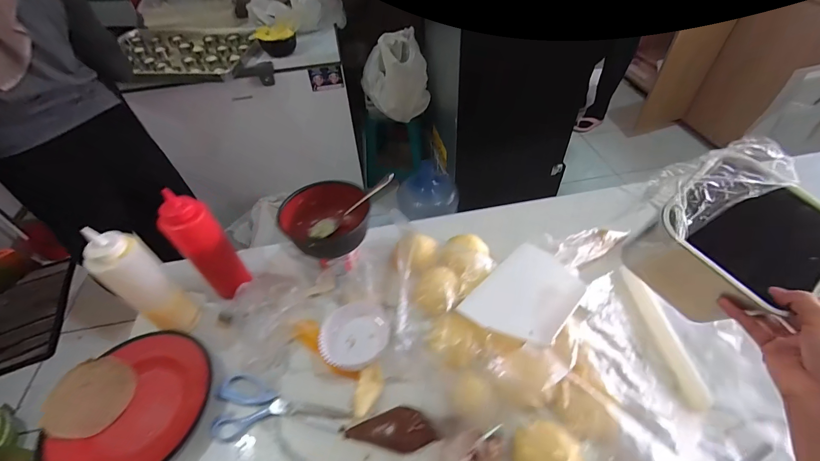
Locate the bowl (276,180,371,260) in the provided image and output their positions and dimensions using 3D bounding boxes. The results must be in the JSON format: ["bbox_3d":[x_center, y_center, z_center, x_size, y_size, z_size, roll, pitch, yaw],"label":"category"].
[{"bbox_3d":[-0.137,-0.022,0.597,0.142,0.068,0.127,-17,48,-10],"label":"bowl"}]

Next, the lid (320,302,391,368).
[{"bbox_3d":[-0.083,0.151,0.540,0.094,0.028,0.105,4,48,9],"label":"lid"}]

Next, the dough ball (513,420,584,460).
[{"bbox_3d":[0.159,0.267,0.414,0.069,0.036,0.074,-3,47,3],"label":"dough ball"}]

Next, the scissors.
[{"bbox_3d":[-0.184,0.258,0.491,0.192,0.007,0.082,9,49,13],"label":"scissors"}]

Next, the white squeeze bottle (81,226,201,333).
[{"bbox_3d":[-0.384,0.085,0.525,0.065,0.193,0.051,-35,53,-24],"label":"white squeeze bottle"}]

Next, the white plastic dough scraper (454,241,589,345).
[{"bbox_3d":[0.178,0.090,0.534,0.124,0.009,0.188,30,51,33],"label":"white plastic dough scraper"}]

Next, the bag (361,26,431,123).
[{"bbox_3d":[-0.061,-0.687,1.542,0.239,0.341,0.274,-24,50,-15],"label":"bag"}]

